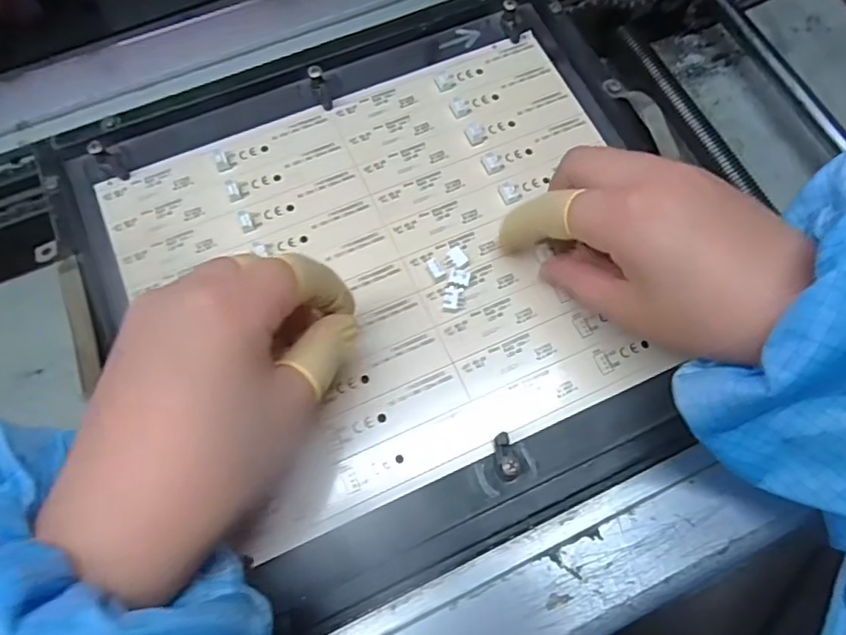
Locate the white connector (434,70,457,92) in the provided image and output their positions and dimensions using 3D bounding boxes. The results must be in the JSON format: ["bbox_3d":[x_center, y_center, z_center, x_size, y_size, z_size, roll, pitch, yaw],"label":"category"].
[{"bbox_3d":[0.013,-0.134,0.327,0.011,0.004,0.012,-24,73,-9],"label":"white connector"}]

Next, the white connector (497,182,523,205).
[{"bbox_3d":[0.046,-0.066,0.304,0.011,0.004,0.012,-22,73,-8],"label":"white connector"}]

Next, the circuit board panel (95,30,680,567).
[{"bbox_3d":[-0.009,-0.030,0.290,0.245,0.008,0.207,-23,73,-9],"label":"circuit board panel"}]

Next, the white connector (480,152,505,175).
[{"bbox_3d":[0.038,-0.083,0.309,0.012,0.006,0.012,-27,73,-10],"label":"white connector"}]

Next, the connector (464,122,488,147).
[{"bbox_3d":[0.029,-0.100,0.315,0.010,0.006,0.010,-26,73,-9],"label":"connector"}]

